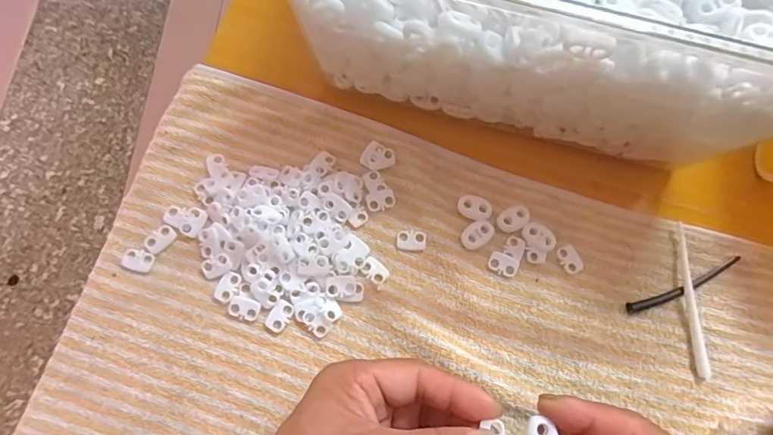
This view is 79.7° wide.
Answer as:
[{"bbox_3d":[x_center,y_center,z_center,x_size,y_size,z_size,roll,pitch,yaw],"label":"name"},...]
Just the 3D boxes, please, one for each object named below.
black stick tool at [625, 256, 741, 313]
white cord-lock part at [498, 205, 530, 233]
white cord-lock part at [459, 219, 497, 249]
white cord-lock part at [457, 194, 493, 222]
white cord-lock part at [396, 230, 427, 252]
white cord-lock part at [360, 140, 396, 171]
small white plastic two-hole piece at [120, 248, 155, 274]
[{"bbox_3d":[0.191,0.043,0.293,0.085,0.004,0.008,-20,76,-9],"label":"black stick tool"},{"bbox_3d":[0.083,0.001,0.299,0.023,0.004,0.014,-29,77,-11],"label":"white cord-lock part"},{"bbox_3d":[0.058,0.011,0.295,0.024,0.004,0.014,-33,78,-12],"label":"white cord-lock part"},{"bbox_3d":[0.057,-0.006,0.299,0.021,0.004,0.016,18,73,2],"label":"white cord-lock part"},{"bbox_3d":[0.016,0.015,0.293,0.019,0.004,0.012,5,73,-2],"label":"white cord-lock part"},{"bbox_3d":[-0.005,-0.040,0.306,0.020,0.004,0.018,28,74,5],"label":"white cord-lock part"},{"bbox_3d":[-0.151,0.026,0.280,0.018,0.004,0.013,14,73,1],"label":"small white plastic two-hole piece"}]

